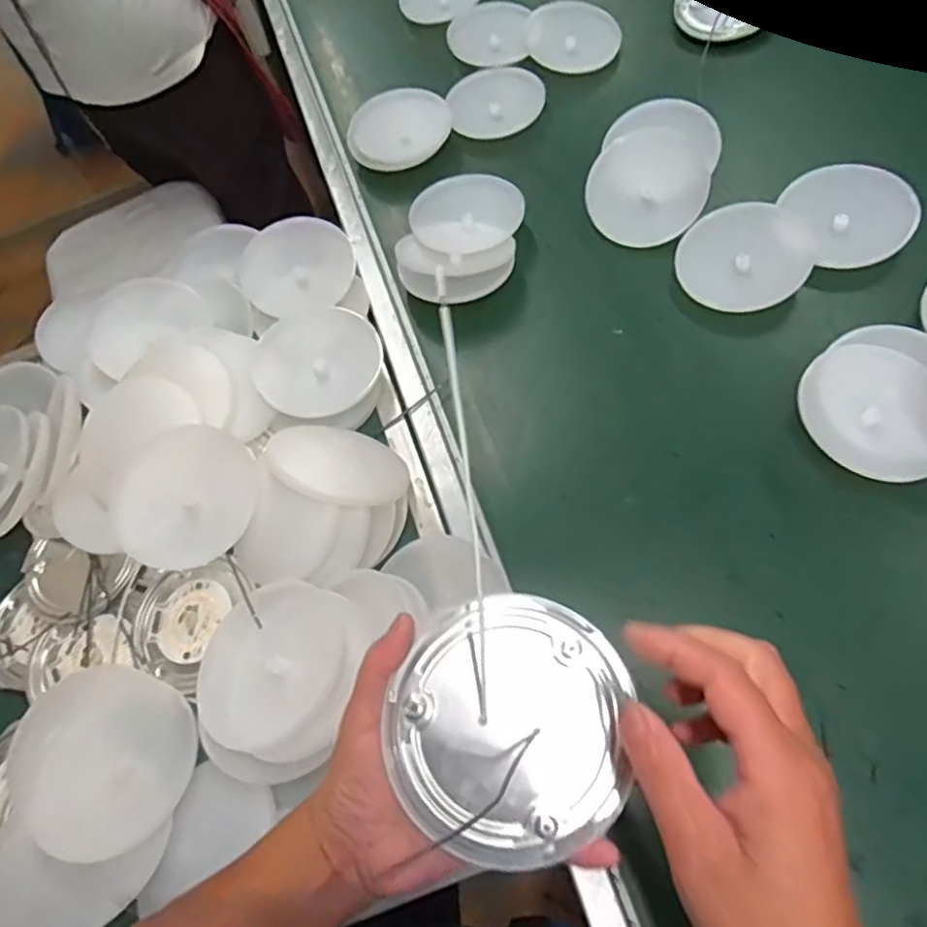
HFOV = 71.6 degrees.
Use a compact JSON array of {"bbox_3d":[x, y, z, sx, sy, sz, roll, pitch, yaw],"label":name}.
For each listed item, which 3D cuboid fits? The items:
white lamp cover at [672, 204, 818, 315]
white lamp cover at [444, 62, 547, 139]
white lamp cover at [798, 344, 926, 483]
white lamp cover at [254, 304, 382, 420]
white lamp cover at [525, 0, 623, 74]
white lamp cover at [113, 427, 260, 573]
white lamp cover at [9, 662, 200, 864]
[{"bbox_3d":[0.247,-0.185,0.578,0.104,0.019,0.101,21,88,15],"label":"white lamp cover"},{"bbox_3d":[0.038,-0.416,0.733,0.106,0.016,0.114,-7,56,-1],"label":"white lamp cover"},{"bbox_3d":[0.299,-0.040,0.473,0.095,0.014,0.109,-1,65,8],"label":"white lamp cover"},{"bbox_3d":[-0.124,-0.085,0.554,0.096,0.020,0.104,44,76,7],"label":"white lamp cover"},{"bbox_3d":[0.130,-0.505,0.764,0.107,0.017,0.096,3,81,8],"label":"white lamp cover"},{"bbox_3d":[-0.208,0.027,0.484,0.106,0.021,0.109,30,82,18],"label":"white lamp cover"},{"bbox_3d":[-0.247,0.202,0.440,0.128,0.011,0.111,16,59,14],"label":"white lamp cover"}]

